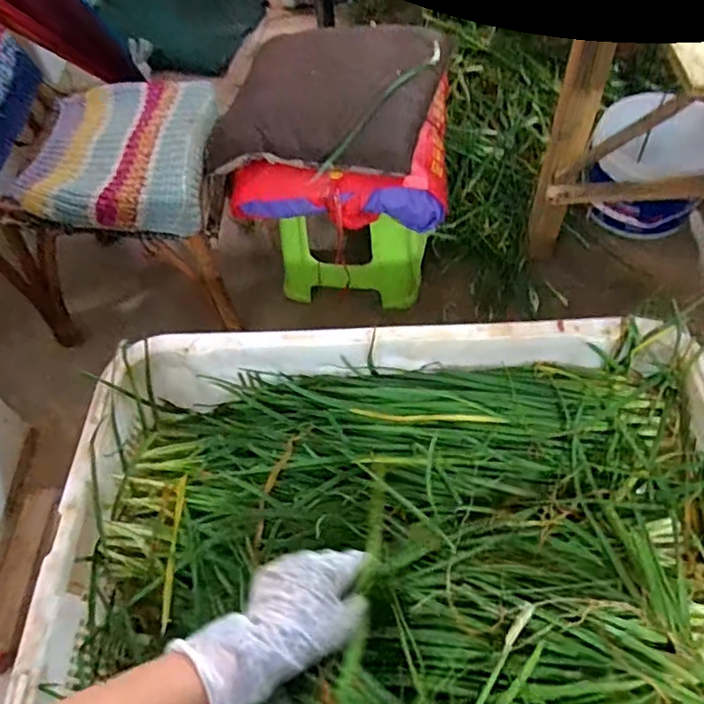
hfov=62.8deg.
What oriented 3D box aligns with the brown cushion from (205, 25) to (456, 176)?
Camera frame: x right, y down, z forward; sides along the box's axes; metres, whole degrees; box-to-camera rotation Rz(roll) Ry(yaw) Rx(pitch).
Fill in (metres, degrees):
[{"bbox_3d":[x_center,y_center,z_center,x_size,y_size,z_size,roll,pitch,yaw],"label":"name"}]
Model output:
[{"bbox_3d":[-0.041,-0.424,0.950,0.347,0.099,0.340,13,57,12],"label":"brown cushion"}]

